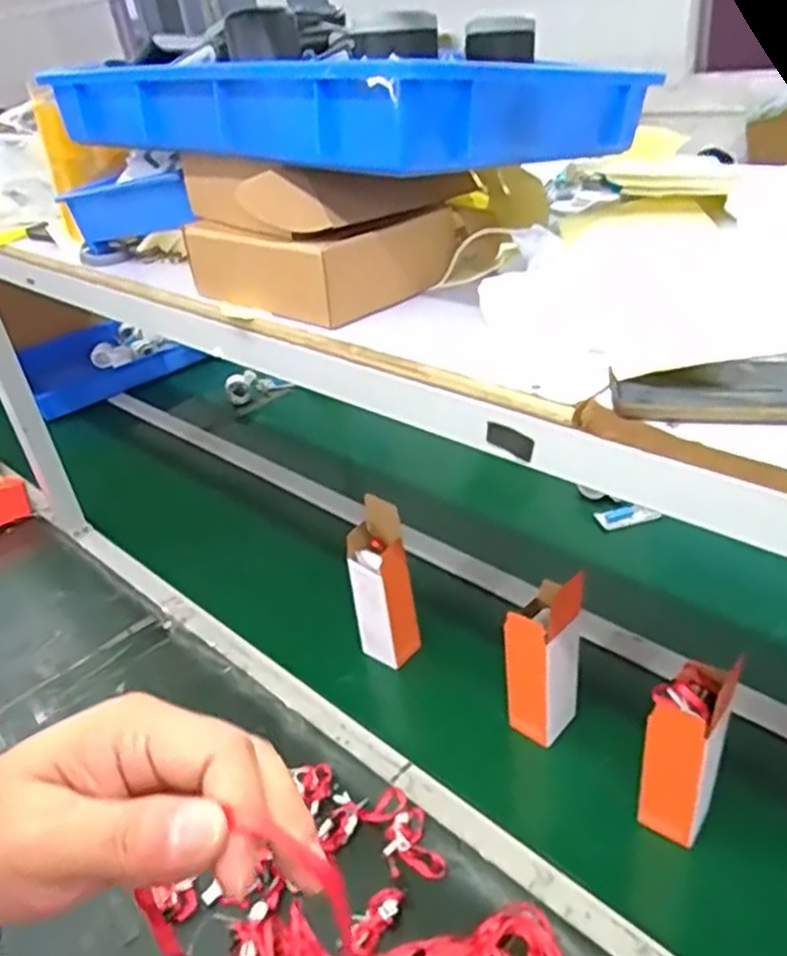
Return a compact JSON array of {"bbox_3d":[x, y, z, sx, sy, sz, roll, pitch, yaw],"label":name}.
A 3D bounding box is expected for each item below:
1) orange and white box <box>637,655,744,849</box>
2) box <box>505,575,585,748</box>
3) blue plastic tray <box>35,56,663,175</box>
[{"bbox_3d":[0.293,0.277,0.748,0.069,0.216,0.061,14,38,32],"label":"orange and white box"},{"bbox_3d":[0.181,0.203,0.870,0.071,0.219,0.086,16,39,33],"label":"box"},{"bbox_3d":[-0.068,-0.364,0.719,0.511,0.092,0.312,18,41,37],"label":"blue plastic tray"}]

